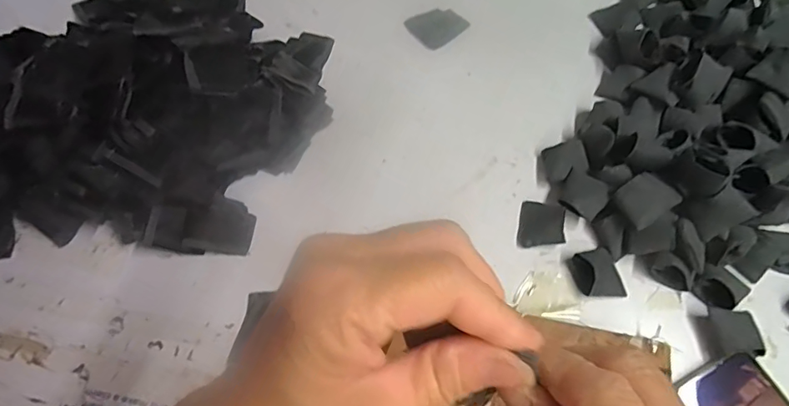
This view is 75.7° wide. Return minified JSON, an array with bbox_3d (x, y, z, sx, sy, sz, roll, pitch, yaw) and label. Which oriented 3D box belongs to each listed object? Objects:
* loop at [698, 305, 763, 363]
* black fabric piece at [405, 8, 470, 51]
[{"bbox_3d":[0.266,0.102,0.397,0.038,0.018,0.037,-5,64,-3],"label":"loop"},{"bbox_3d":[0.044,-0.192,0.548,0.054,0.005,0.050,-37,67,-14],"label":"black fabric piece"}]

